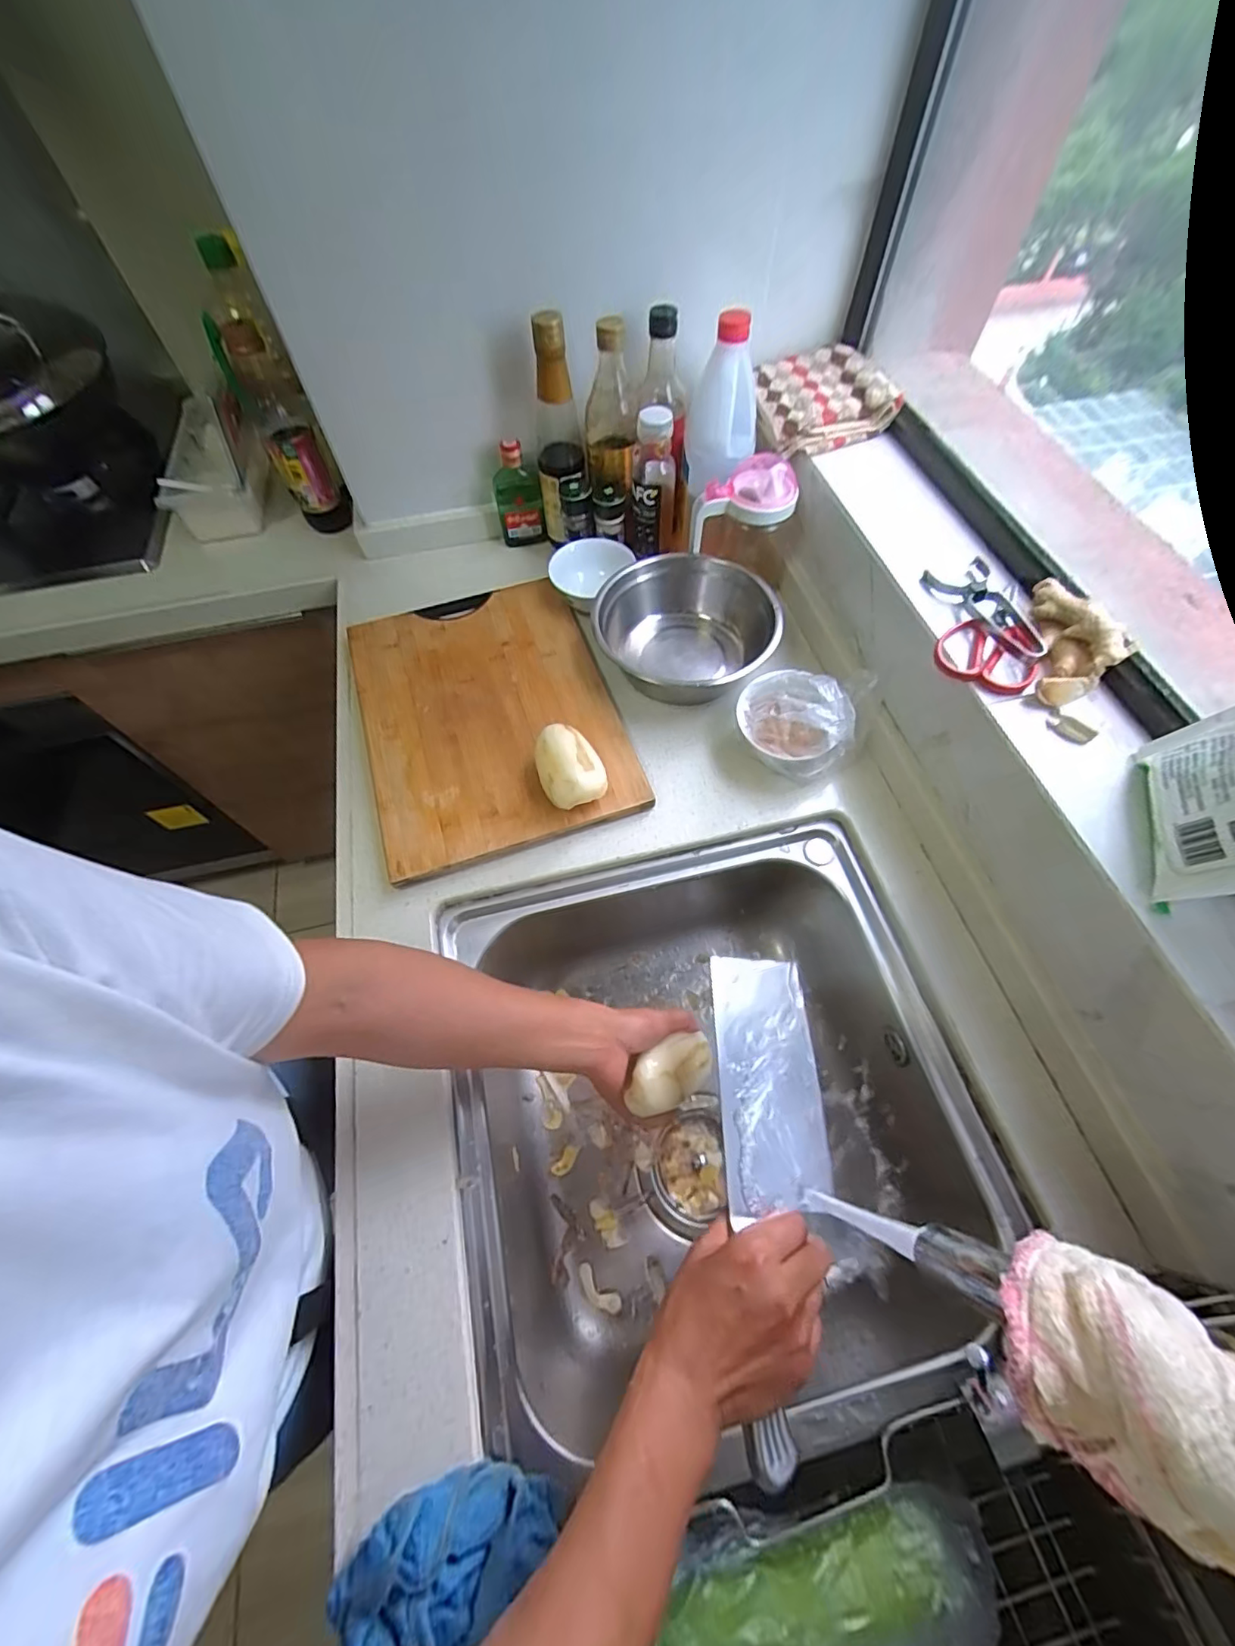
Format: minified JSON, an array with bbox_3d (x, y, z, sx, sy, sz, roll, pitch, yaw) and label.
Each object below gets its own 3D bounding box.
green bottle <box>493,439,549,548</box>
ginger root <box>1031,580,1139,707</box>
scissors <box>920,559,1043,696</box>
[{"bbox_3d":[-0.137,-0.449,0.778,0.064,0.136,0.034,-8,63,-3],"label":"green bottle"},{"bbox_3d":[0.392,-0.157,0.479,0.060,0.039,0.120,10,62,7],"label":"ginger root"},{"bbox_3d":[0.334,-0.187,0.516,0.086,0.023,0.154,8,63,4],"label":"scissors"}]

